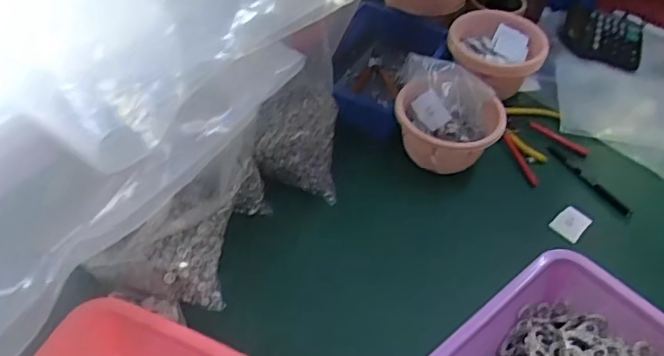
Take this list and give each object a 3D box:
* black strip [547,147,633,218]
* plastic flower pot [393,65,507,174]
[{"bbox_3d":[0.387,0.004,0.871,0.017,0.007,0.154,-25,55,-25],"label":"black strip"},{"bbox_3d":[0.168,-0.078,0.844,0.152,0.098,0.133,30,52,21],"label":"plastic flower pot"}]

